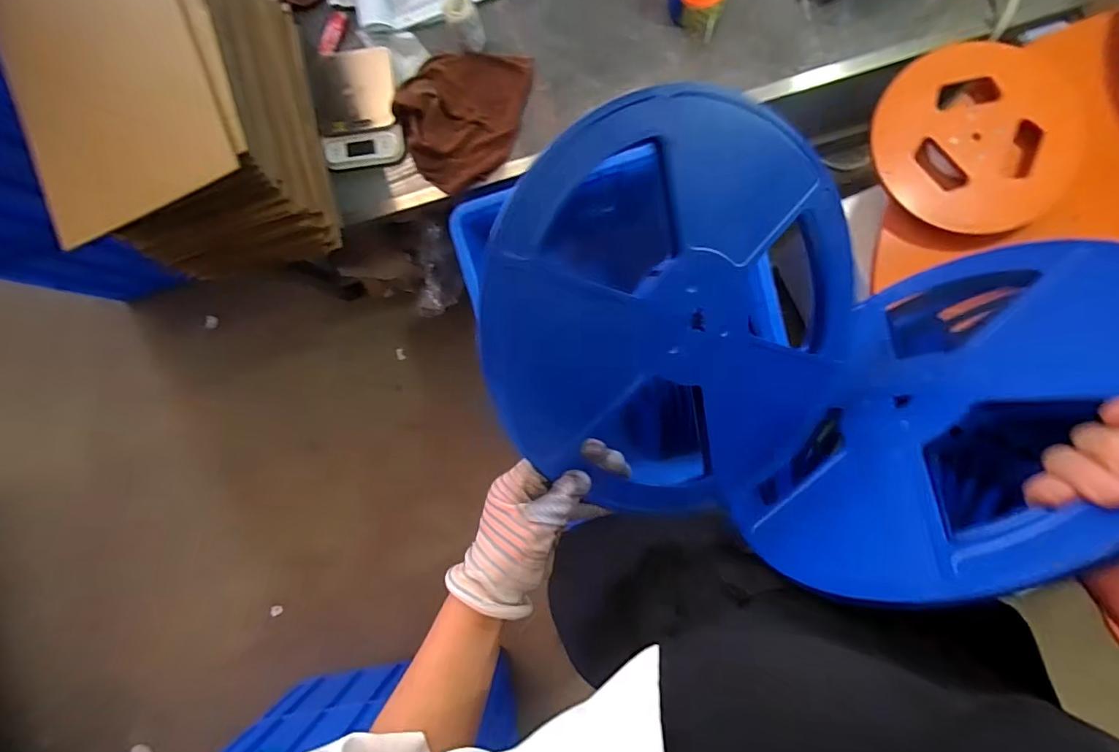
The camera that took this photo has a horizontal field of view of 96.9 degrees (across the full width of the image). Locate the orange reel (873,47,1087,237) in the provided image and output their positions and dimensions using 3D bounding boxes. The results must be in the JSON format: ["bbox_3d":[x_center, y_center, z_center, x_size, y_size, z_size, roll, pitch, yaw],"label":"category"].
[{"bbox_3d":[0.600,-0.340,0.714,0.278,0.045,0.263,-13,87,5],"label":"orange reel"}]

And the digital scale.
[{"bbox_3d":[-0.359,-0.482,0.883,0.154,0.034,0.211,-10,87,5],"label":"digital scale"}]

